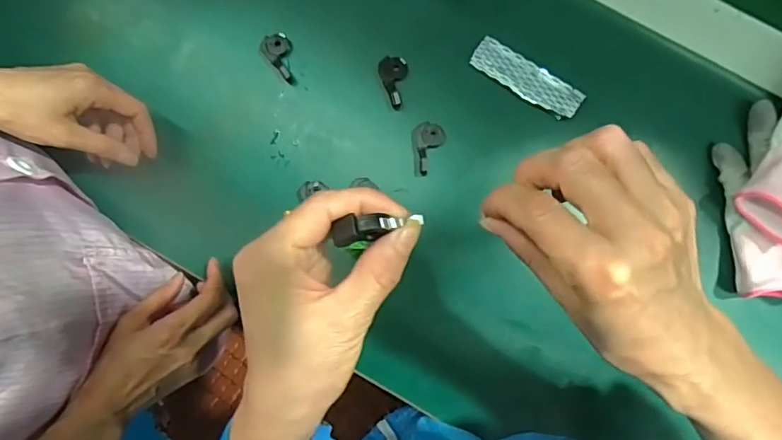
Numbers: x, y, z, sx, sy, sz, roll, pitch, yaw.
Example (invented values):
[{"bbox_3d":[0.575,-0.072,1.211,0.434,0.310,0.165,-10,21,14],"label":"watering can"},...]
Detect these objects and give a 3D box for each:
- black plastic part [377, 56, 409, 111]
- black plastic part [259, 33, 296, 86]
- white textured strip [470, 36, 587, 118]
[{"bbox_3d":[0.005,-0.125,0.487,0.026,0.009,0.045,-13,87,3],"label":"black plastic part"},{"bbox_3d":[-0.099,-0.149,0.495,0.028,0.012,0.046,-34,86,2],"label":"black plastic part"},{"bbox_3d":[0.119,-0.124,0.476,0.101,0.004,0.028,35,97,9],"label":"white textured strip"}]

